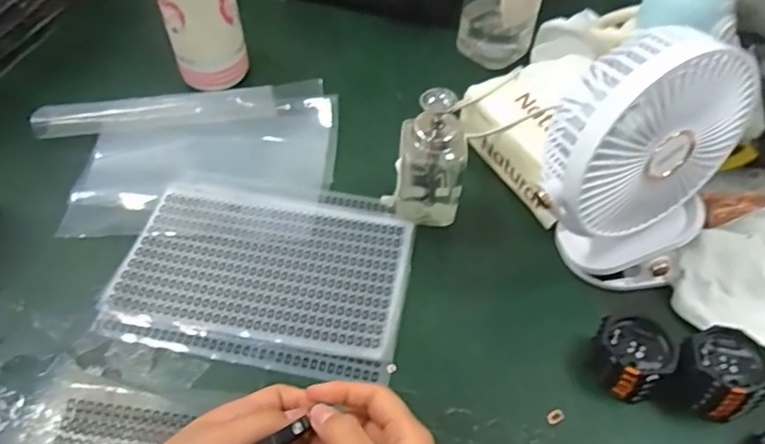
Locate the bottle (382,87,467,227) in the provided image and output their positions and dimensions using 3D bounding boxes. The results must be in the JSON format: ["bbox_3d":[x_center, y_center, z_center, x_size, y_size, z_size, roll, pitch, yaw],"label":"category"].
[{"bbox_3d":[0.037,-0.047,0.481,0.063,0.121,0.047,13,51,8],"label":"bottle"}]

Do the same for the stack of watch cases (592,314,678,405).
[{"bbox_3d":[0.179,0.096,0.419,0.053,0.037,0.053,-37,61,-28],"label":"stack of watch cases"}]

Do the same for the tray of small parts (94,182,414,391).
[{"bbox_3d":[-0.095,0.036,0.470,0.226,0.011,0.177,10,50,2],"label":"tray of small parts"}]

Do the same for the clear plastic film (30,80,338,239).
[{"bbox_3d":[-0.183,-0.065,0.551,0.284,0.033,0.167,-7,51,-11],"label":"clear plastic film"}]

